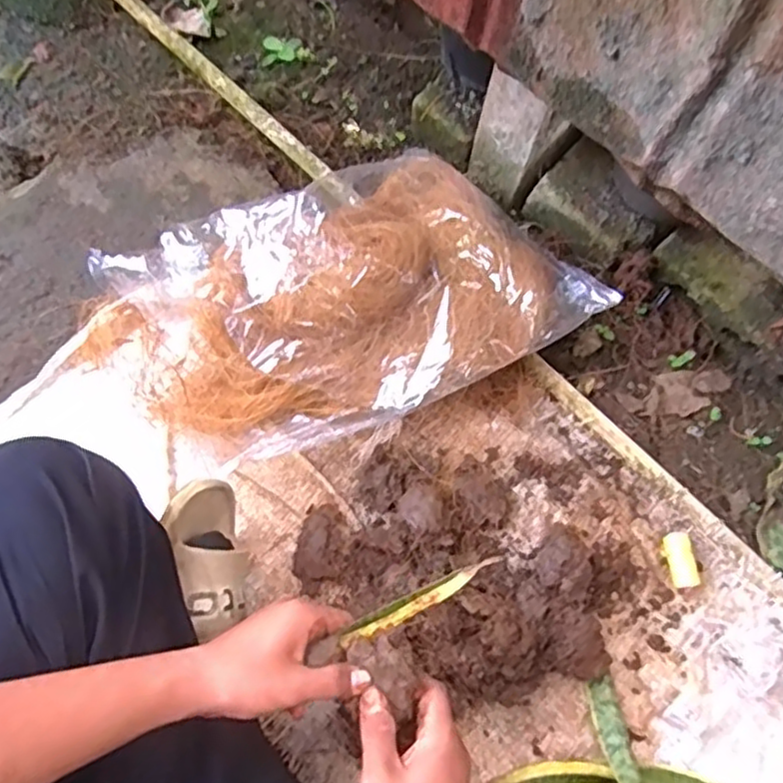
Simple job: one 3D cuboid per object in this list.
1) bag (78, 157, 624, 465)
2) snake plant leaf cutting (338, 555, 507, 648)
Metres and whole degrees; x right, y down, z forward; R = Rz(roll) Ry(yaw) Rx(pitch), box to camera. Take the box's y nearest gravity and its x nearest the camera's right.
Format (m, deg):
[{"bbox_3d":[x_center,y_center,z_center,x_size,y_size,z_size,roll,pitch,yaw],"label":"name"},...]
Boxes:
[{"bbox_3d":[-0.052,-0.099,0.694,0.509,0.112,0.270,-25,72,-11],"label":"bag"},{"bbox_3d":[0.022,0.155,0.505,0.128,0.011,0.016,-27,72,-5],"label":"snake plant leaf cutting"}]

